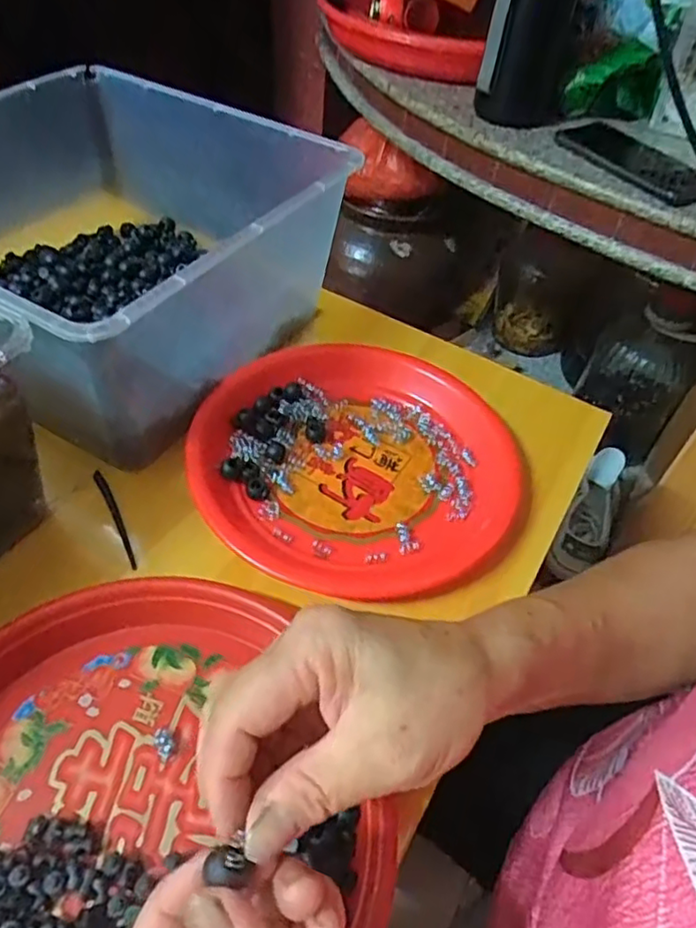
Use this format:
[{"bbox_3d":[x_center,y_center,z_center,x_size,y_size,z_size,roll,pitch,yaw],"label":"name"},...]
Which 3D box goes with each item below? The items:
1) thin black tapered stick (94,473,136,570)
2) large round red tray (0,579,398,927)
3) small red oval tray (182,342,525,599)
[{"bbox_3d":[-0.154,0.036,0.416,0.007,0.007,0.075,-21,67,-22],"label":"thin black tapered stick"},{"bbox_3d":[-0.099,0.165,0.290,0.232,0.029,0.229,3,49,-3],"label":"large round red tray"},{"bbox_3d":[0.007,-0.004,0.448,0.220,0.027,0.218,17,49,9],"label":"small red oval tray"}]

